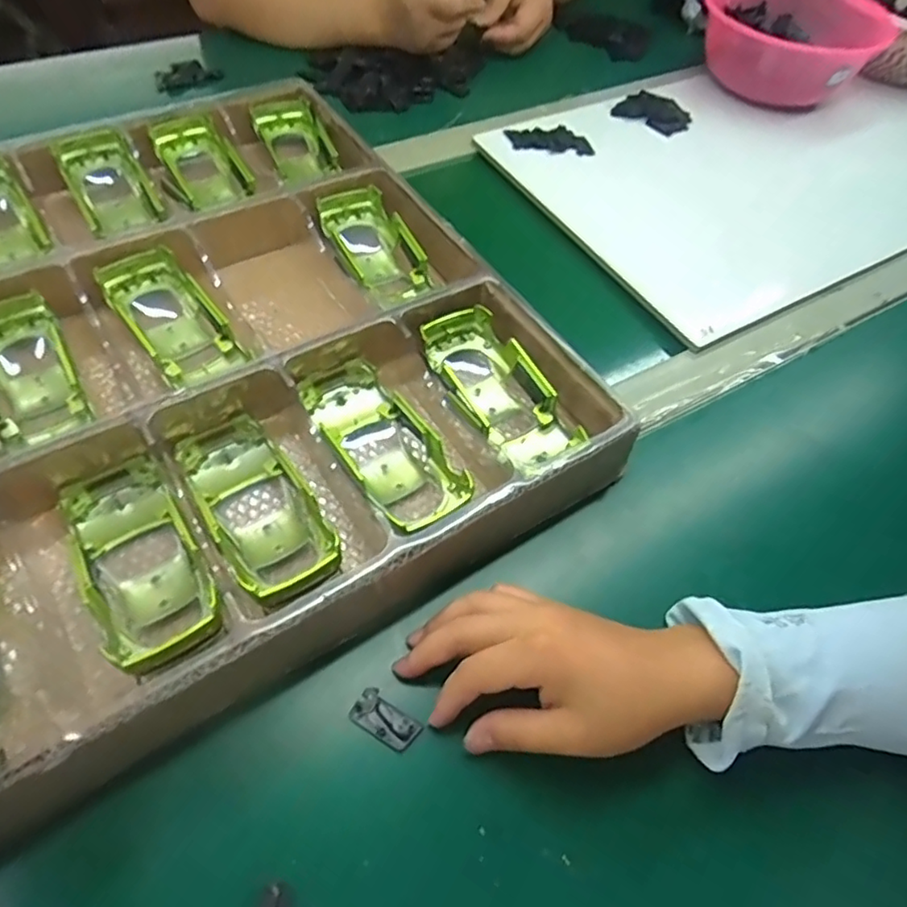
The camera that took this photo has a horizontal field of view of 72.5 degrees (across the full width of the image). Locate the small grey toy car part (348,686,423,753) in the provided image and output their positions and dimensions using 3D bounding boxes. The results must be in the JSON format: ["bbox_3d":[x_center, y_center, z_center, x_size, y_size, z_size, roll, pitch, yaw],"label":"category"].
[{"bbox_3d":[-0.034,0.133,0.308,0.034,0.004,0.018,31,59,16],"label":"small grey toy car part"}]

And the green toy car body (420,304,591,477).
[{"bbox_3d":[0.027,-0.041,0.396,0.055,0.028,0.134,-26,62,-21],"label":"green toy car body"}]

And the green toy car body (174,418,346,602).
[{"bbox_3d":[-0.107,0.031,0.344,0.055,0.032,0.133,-29,50,-22],"label":"green toy car body"}]

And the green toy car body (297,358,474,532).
[{"bbox_3d":[-0.040,-0.006,0.373,0.061,0.037,0.131,-30,63,-23],"label":"green toy car body"}]

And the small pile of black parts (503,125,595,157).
[{"bbox_3d":[0.095,-0.313,0.615,0.085,0.009,0.034,4,69,0],"label":"small pile of black parts"}]

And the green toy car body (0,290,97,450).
[{"bbox_3d":[-0.267,-0.049,0.387,0.054,0.037,0.104,-26,62,-21],"label":"green toy car body"}]

